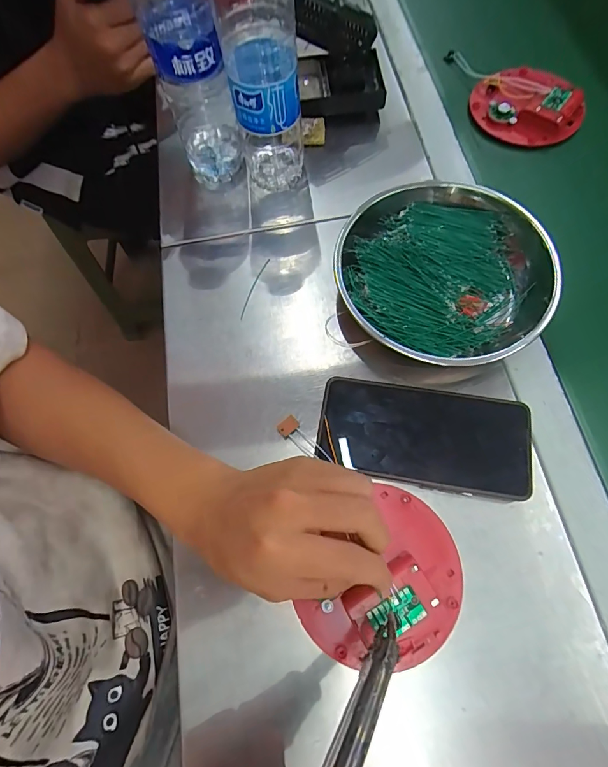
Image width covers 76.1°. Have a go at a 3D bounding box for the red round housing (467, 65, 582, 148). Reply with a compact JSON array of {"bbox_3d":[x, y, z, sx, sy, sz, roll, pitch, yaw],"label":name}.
[{"bbox_3d":[0.251,-0.315,0.440,0.102,0.028,0.109,-2,71,5],"label":"red round housing"}]

